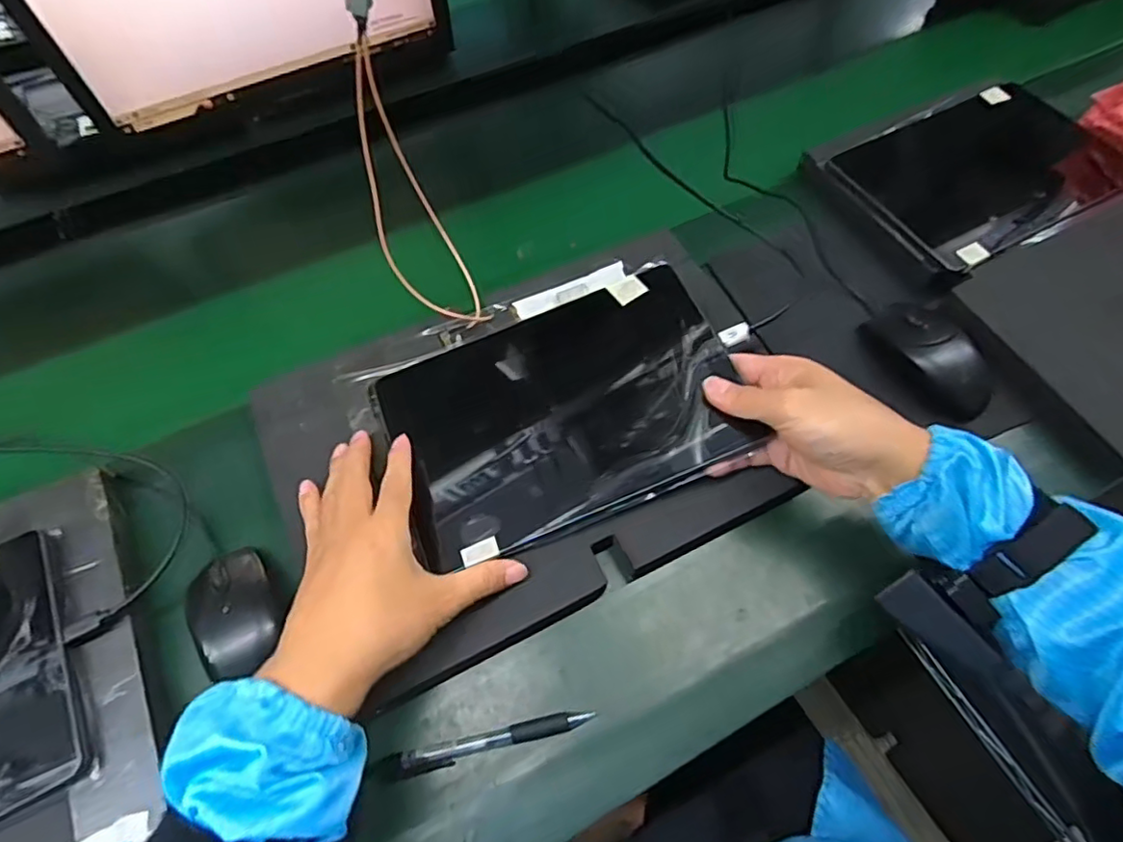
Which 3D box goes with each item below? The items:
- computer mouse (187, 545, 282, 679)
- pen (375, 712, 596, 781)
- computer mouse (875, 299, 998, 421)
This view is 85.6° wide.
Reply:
[{"bbox_3d":[-0.222,0.126,0.414,0.054,0.028,0.083,-29,64,-15],"label":"computer mouse"},{"bbox_3d":[-0.048,0.206,0.385,0.137,0.010,0.015,-11,61,-5],"label":"pen"},{"bbox_3d":[0.315,-0.056,0.503,0.064,0.037,0.112,-18,62,-9],"label":"computer mouse"}]

